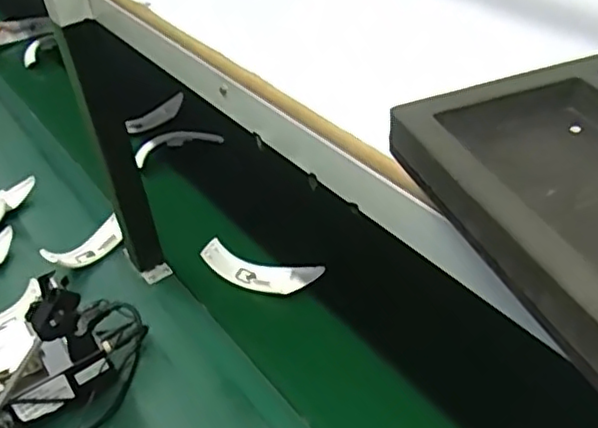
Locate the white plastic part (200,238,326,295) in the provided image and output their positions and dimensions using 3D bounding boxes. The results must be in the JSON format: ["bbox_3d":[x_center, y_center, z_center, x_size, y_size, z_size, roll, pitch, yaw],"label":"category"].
[{"bbox_3d":[-0.058,0.086,0.972,0.179,0.056,0.025,13,-1,15],"label":"white plastic part"}]

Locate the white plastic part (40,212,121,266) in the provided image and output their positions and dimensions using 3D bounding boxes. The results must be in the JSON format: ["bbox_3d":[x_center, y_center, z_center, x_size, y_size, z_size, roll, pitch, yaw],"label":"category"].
[{"bbox_3d":[-0.336,0.052,1.037,0.045,0.047,0.133,26,50,34],"label":"white plastic part"}]

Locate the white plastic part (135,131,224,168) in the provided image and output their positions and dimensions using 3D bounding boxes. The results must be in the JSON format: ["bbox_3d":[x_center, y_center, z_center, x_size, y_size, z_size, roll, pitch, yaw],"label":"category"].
[{"bbox_3d":[-0.237,-0.141,1.276,0.175,0.033,0.049,-20,41,-15],"label":"white plastic part"}]

